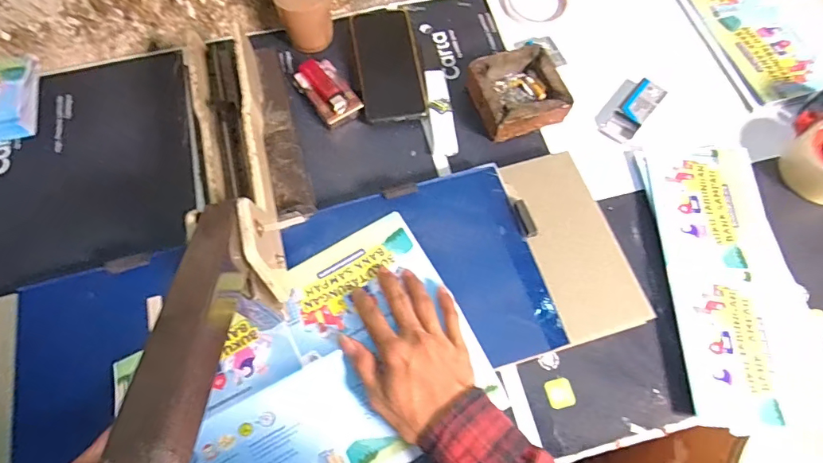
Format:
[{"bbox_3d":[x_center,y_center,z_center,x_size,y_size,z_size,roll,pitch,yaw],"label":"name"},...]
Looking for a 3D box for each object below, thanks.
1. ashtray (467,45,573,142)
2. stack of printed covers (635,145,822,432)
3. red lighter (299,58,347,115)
[{"bbox_3d":[0.126,-0.168,0.540,0.103,0.036,0.100,-19,69,-8],"label":"ashtray"},{"bbox_3d":[0.336,0.041,0.468,0.144,0.014,0.293,1,67,0],"label":"stack of printed covers"},{"bbox_3d":[-0.109,-0.180,0.551,0.023,0.013,0.092,-34,72,-14],"label":"red lighter"}]

